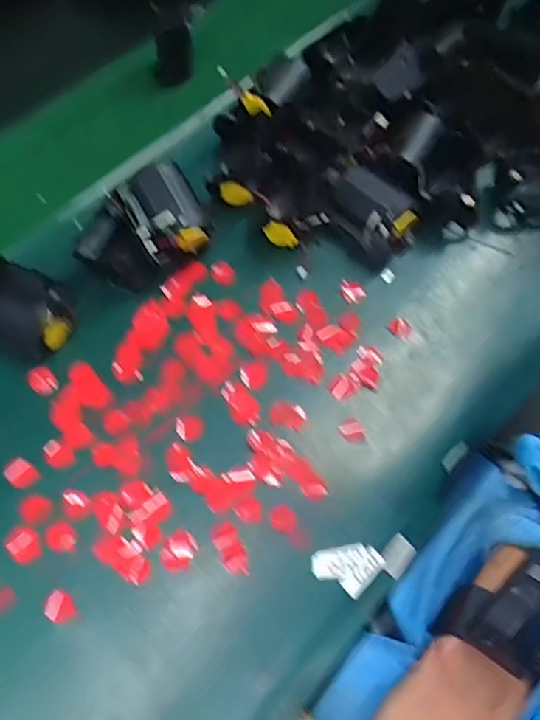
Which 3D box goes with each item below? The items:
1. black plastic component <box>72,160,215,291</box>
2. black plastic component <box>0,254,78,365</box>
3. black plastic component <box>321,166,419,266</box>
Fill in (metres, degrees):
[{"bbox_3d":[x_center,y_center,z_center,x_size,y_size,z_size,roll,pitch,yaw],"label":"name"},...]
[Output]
[{"bbox_3d":[-0.096,-0.099,0.423,0.094,0.049,0.070,-21,65,-12],"label":"black plastic component"},{"bbox_3d":[-0.177,-0.035,0.395,0.076,0.029,0.059,35,67,16],"label":"black plastic component"},{"bbox_3d":[0.079,-0.120,0.449,0.054,0.042,0.081,-32,67,-17],"label":"black plastic component"}]

